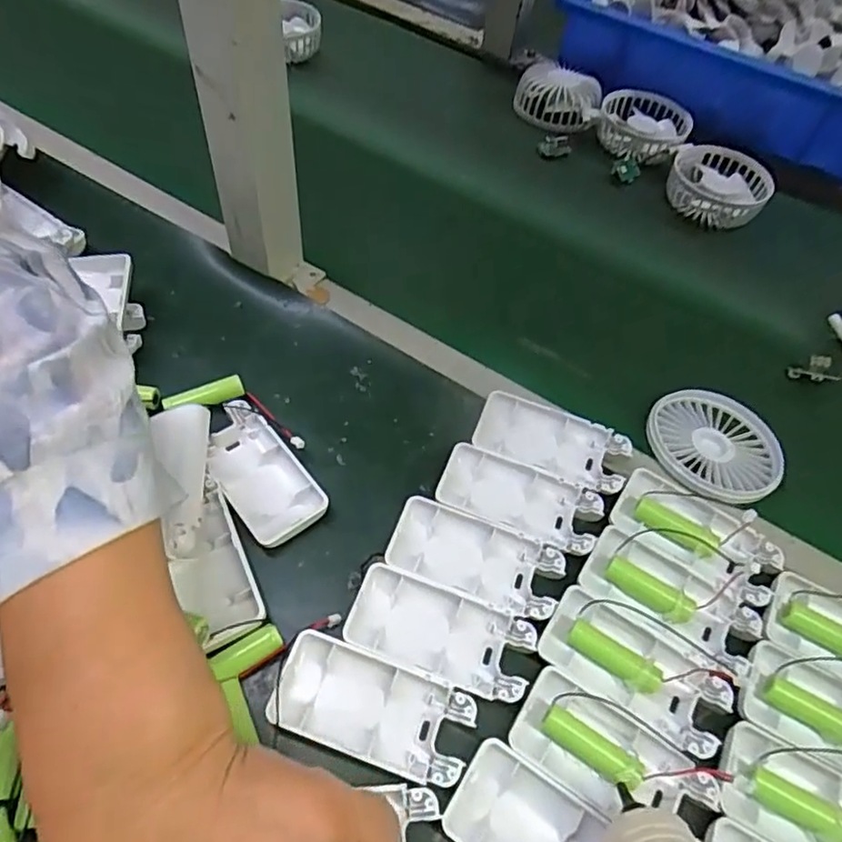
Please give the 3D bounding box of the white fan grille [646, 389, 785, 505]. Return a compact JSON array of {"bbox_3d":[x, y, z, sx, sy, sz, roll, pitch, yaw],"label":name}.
[{"bbox_3d":[0.198,0.017,0.427,0.086,0.023,0.085,2,56,-3],"label":"white fan grille"}]

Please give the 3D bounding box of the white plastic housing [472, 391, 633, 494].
[{"bbox_3d":[0.083,0.014,0.399,0.095,0.011,0.048,19,56,9],"label":"white plastic housing"}]

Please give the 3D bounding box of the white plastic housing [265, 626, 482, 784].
[{"bbox_3d":[-0.024,0.140,0.304,0.094,0.012,0.045,17,56,8],"label":"white plastic housing"}]

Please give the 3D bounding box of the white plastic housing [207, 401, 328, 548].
[{"bbox_3d":[-0.097,0.031,0.372,0.046,0.017,0.090,-32,63,-23],"label":"white plastic housing"}]

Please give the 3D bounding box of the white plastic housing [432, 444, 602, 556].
[{"bbox_3d":[0.059,0.049,0.377,0.094,0.017,0.045,20,57,10],"label":"white plastic housing"}]

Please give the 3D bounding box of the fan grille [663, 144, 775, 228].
[{"bbox_3d":[0.283,-0.226,0.599,0.080,0.038,0.096,4,55,-1],"label":"fan grille"}]

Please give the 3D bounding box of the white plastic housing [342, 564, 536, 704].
[{"bbox_3d":[0.010,0.111,0.326,0.094,0.011,0.045,17,56,8],"label":"white plastic housing"}]

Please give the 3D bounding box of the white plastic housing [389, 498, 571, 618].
[{"bbox_3d":[0.031,0.077,0.351,0.094,0.010,0.042,18,56,8],"label":"white plastic housing"}]

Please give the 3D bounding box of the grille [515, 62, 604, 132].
[{"bbox_3d":[0.150,-0.357,0.685,0.089,0.037,0.089,13,56,5],"label":"grille"}]

